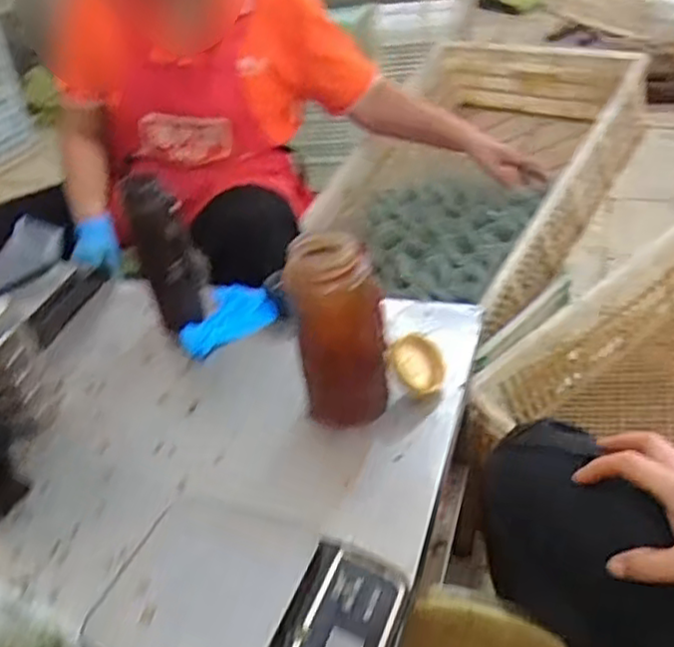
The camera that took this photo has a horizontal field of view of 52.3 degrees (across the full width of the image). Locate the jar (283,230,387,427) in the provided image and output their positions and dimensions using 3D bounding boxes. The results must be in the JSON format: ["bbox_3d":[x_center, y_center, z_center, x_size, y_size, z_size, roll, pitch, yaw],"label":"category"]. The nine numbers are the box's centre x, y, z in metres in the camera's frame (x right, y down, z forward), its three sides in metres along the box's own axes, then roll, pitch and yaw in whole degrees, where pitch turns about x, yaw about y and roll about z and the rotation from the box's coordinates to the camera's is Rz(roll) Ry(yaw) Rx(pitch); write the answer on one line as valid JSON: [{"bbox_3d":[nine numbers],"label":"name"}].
[{"bbox_3d":[0.007,0.005,0.683,0.071,0.195,0.074,11,38,26],"label":"jar"}]

